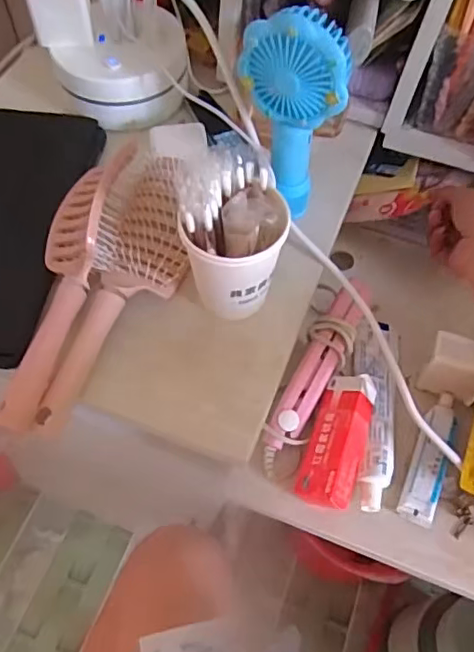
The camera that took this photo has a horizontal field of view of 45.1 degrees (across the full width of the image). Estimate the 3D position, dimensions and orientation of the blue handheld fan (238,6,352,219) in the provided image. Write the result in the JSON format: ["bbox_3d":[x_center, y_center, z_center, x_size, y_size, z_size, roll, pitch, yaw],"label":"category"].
[{"bbox_3d":[0.042,-0.157,0.432,0.071,0.148,0.040,41,66,20],"label":"blue handheld fan"}]

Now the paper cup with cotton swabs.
[{"bbox_3d":[-0.003,-0.057,0.402,0.068,0.114,0.068,1,59,-2],"label":"paper cup with cotton swabs"}]

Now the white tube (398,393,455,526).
[{"bbox_3d":[0.162,0.108,0.477,0.027,0.013,0.112,21,60,10],"label":"white tube"}]

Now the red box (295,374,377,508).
[{"bbox_3d":[0.084,0.091,0.465,0.042,0.023,0.107,18,76,9],"label":"red box"}]

